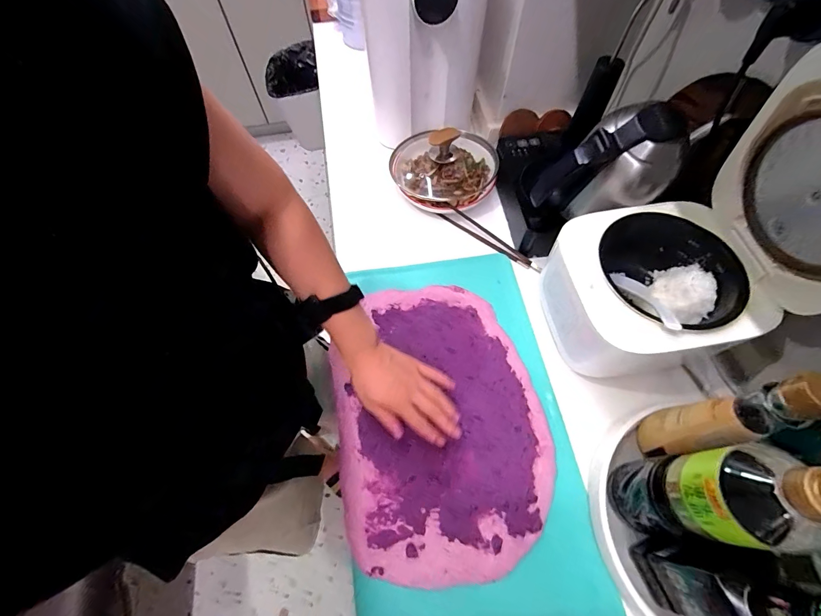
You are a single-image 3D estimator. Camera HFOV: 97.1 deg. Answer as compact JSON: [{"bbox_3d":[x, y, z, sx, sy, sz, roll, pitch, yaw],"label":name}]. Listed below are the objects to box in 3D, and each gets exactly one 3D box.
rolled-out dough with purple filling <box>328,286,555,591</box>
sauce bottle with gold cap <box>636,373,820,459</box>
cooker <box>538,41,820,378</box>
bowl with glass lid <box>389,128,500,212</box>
[{"bbox_3d":[0.039,0.151,0.528,0.291,0.013,0.399,-11,63,-4],"label":"rolled-out dough with purple filling"},{"bbox_3d":[0.324,0.122,0.393,0.047,0.236,0.052,-12,63,-5],"label":"sauce bottle with gold cap"},{"bbox_3d":[0.322,-0.073,0.431,0.230,0.356,0.212,-8,63,-3],"label":"cooker"},{"bbox_3d":[0.065,-0.280,0.690,0.205,0.097,0.201,2,63,3],"label":"bowl with glass lid"}]

